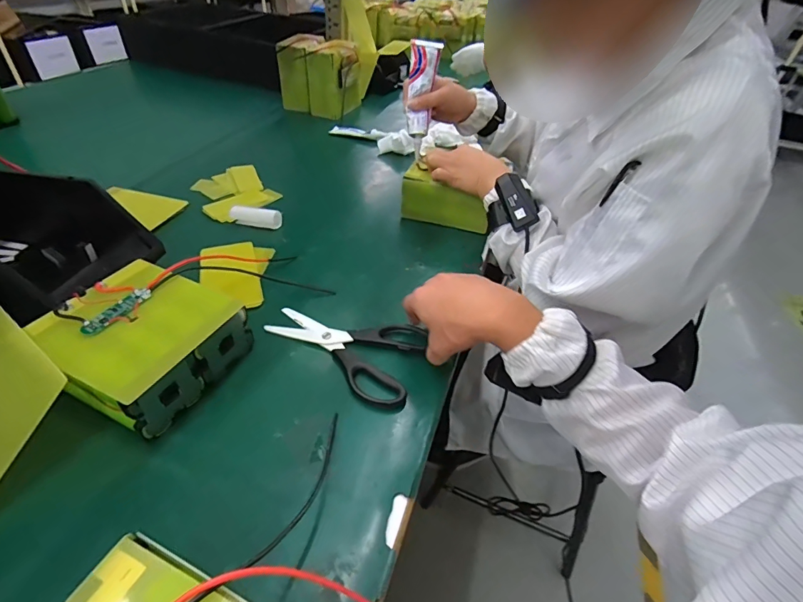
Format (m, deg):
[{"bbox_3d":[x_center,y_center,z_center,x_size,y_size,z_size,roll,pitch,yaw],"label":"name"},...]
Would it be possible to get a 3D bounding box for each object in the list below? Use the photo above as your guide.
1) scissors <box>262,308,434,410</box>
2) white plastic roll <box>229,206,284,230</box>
[{"bbox_3d":[-0.068,0.052,0.460,0.177,0.015,0.105,15,46,11],"label":"scissors"},{"bbox_3d":[-0.229,-0.129,0.649,0.080,0.027,0.022,9,42,4],"label":"white plastic roll"}]

